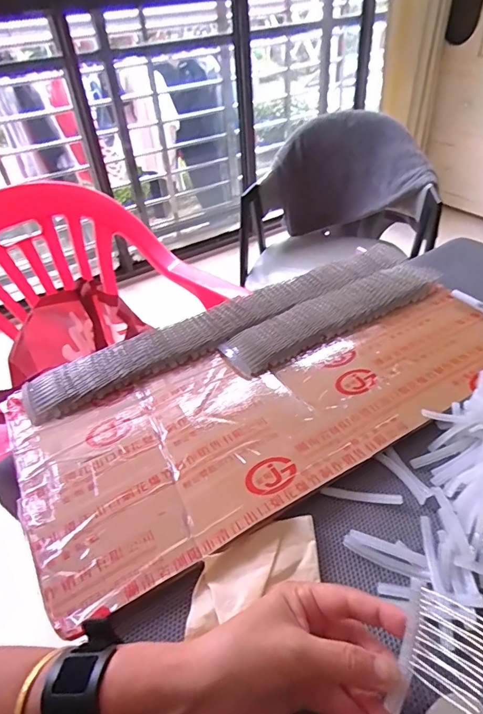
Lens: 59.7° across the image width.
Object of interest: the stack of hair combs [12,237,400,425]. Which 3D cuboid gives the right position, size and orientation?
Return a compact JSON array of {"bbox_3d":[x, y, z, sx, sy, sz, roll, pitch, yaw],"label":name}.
[{"bbox_3d":[-0.007,-0.055,0.539,0.519,0.024,0.066,-25,45,-21],"label":"stack of hair combs"}]

